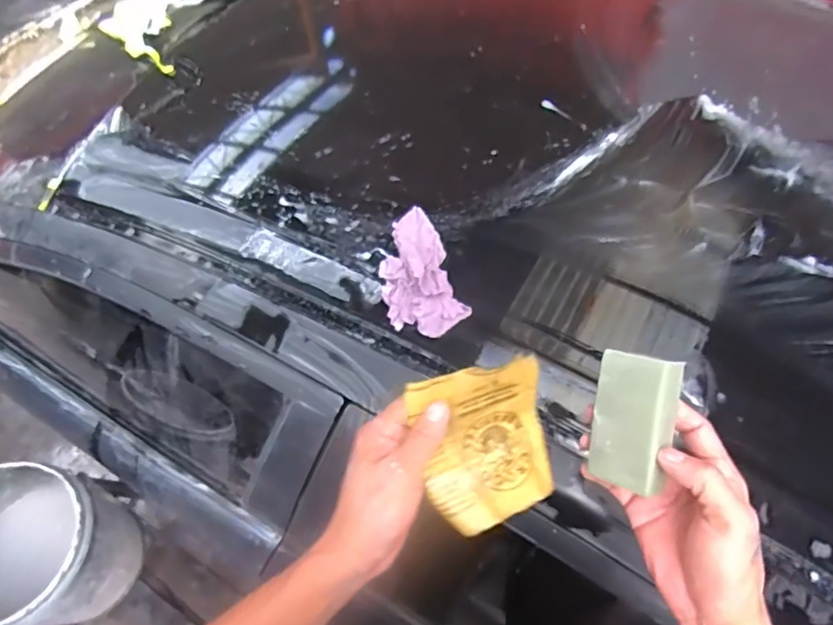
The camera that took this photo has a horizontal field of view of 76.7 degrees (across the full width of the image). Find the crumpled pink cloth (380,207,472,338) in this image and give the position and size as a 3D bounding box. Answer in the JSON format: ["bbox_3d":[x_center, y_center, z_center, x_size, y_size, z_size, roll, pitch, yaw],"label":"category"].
[{"bbox_3d":[-0.003,-0.056,0.646,0.096,0.038,0.178,-16,63,-11],"label":"crumpled pink cloth"}]

